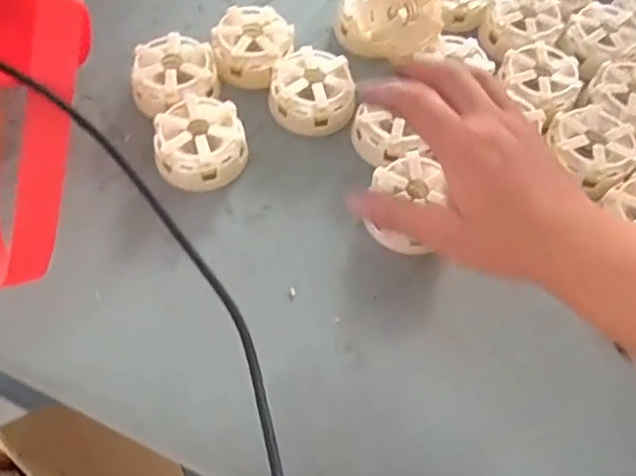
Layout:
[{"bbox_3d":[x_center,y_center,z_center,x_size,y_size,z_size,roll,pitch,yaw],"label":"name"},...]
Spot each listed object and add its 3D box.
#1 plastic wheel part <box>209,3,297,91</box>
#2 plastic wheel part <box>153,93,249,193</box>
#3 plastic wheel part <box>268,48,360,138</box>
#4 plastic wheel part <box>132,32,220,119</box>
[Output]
[{"bbox_3d":[-0.052,-0.153,0.509,0.060,0.036,0.066,2,59,-3],"label":"plastic wheel part"},{"bbox_3d":[-0.085,-0.069,0.452,0.064,0.031,0.065,1,59,-3],"label":"plastic wheel part"},{"bbox_3d":[-0.004,-0.113,0.483,0.064,0.031,0.065,-3,59,-5],"label":"plastic wheel part"},{"bbox_3d":[-0.110,-0.122,0.488,0.062,0.036,0.066,-4,60,-6],"label":"plastic wheel part"}]

